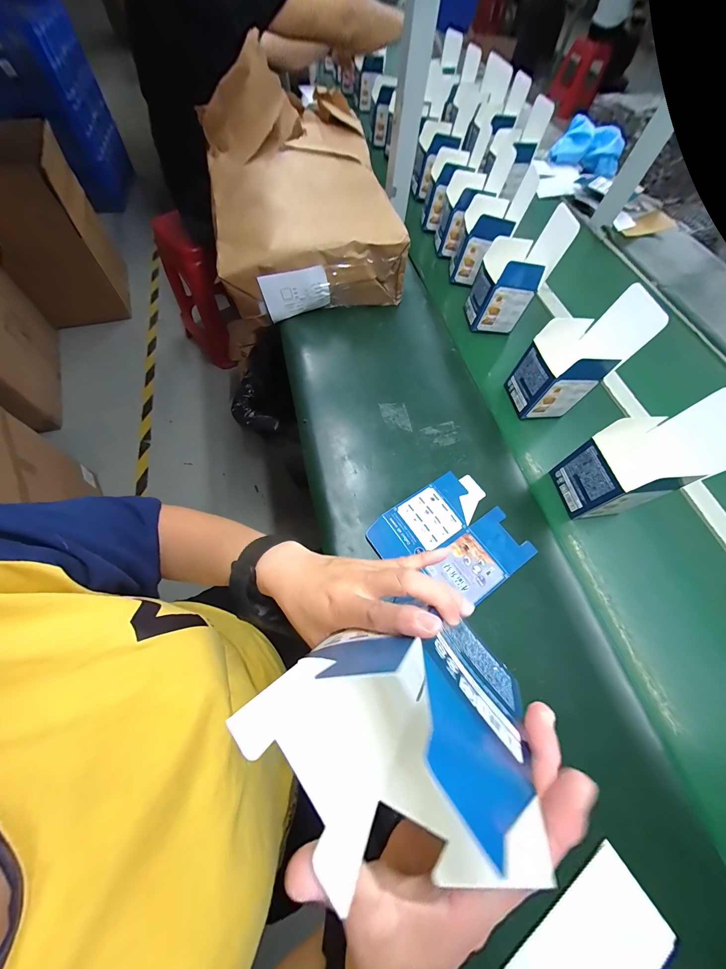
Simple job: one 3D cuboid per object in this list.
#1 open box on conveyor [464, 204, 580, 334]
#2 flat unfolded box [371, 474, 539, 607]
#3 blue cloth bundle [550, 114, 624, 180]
[{"bbox_3d":[0.265,-0.376,0.564,0.101,0.166,0.094,0,60,-4],"label":"open box on conveyor"},{"bbox_3d":[0.118,0.075,0.421,0.177,0.015,0.158,-29,66,-19],"label":"flat unfolded box"},{"bbox_3d":[0.649,-0.969,0.901,0.212,0.097,0.063,2,59,-2],"label":"blue cloth bundle"}]

